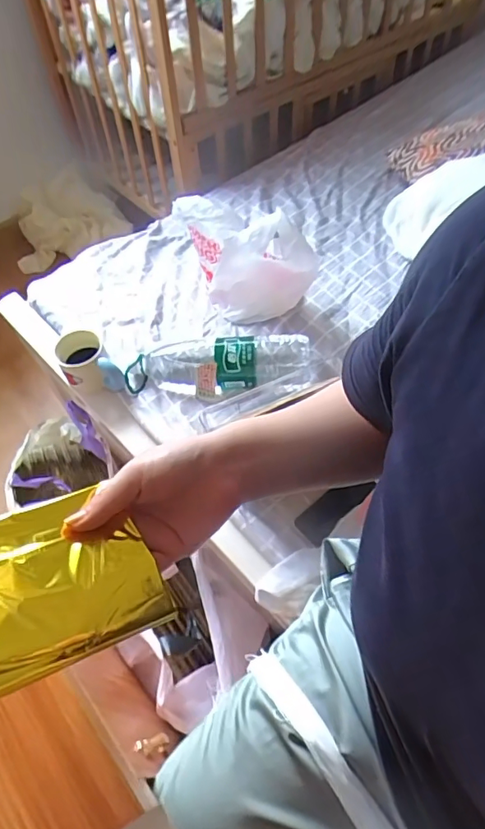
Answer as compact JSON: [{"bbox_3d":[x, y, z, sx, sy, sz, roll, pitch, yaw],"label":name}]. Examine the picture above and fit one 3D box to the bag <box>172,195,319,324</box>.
[{"bbox_3d":[0.011,-0.294,0.927,0.246,0.206,0.116,3,56,7],"label":"bag"}]

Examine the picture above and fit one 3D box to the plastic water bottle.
[{"bbox_3d":[-0.047,-0.087,0.905,0.311,0.093,0.097,0,55,5],"label":"plastic water bottle"}]

